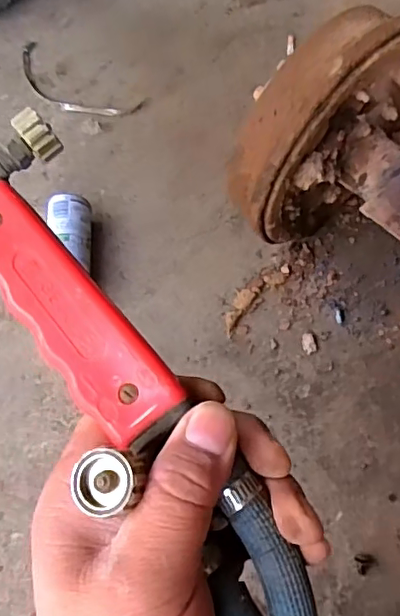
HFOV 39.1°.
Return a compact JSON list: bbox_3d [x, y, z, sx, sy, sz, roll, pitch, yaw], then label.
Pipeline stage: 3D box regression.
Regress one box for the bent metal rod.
[{"bbox_3d":[-0.223,-0.390,0.986,0.251,0.014,0.102,26,67,12],"label":"bent metal rod"}]

